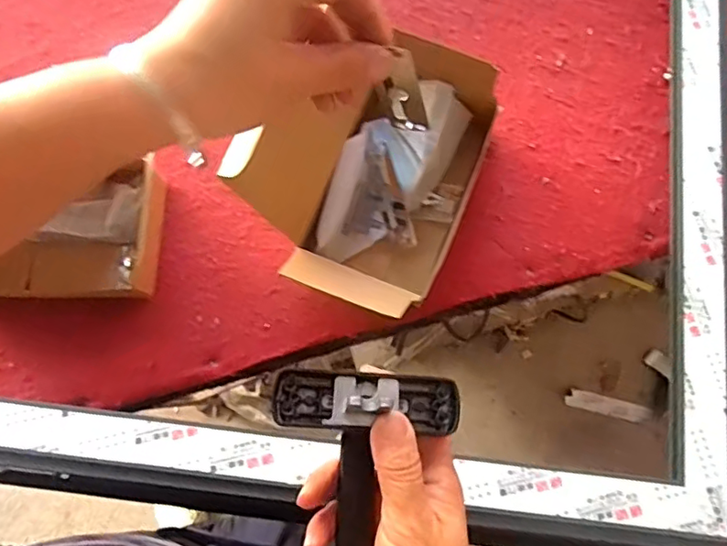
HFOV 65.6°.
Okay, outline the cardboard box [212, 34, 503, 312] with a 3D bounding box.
[{"bbox_3d":[0.010,-0.088,0.450,0.149,0.152,0.219,23,77,5],"label":"cardboard box"}]

